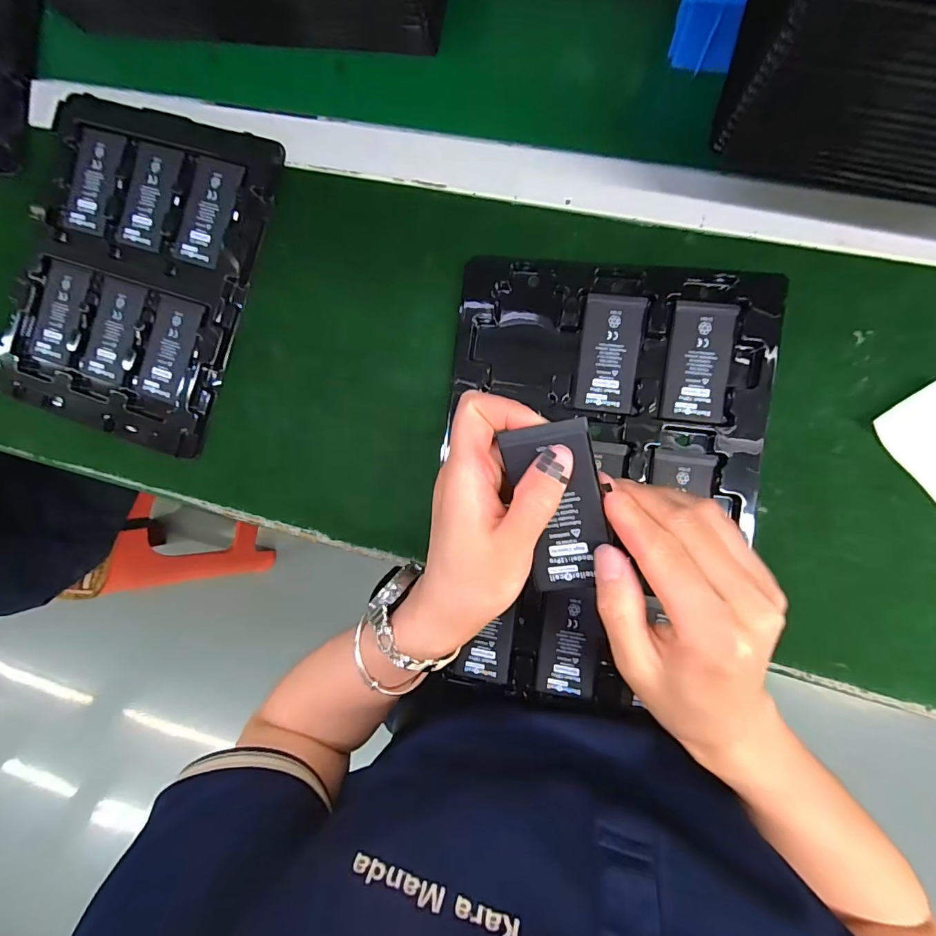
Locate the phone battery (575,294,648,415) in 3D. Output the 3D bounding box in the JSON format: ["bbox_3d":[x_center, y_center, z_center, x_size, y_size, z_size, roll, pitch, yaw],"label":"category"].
[{"bbox_3d":[0.106,-0.085,0.336,0.043,0.004,0.086,7,92,9],"label":"phone battery"}]

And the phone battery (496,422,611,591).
[{"bbox_3d":[0.046,0.020,0.224,0.041,0.005,0.084,-11,100,21],"label":"phone battery"}]

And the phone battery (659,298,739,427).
[{"bbox_3d":[0.167,-0.076,0.326,0.043,0.004,0.084,7,92,9],"label":"phone battery"}]

